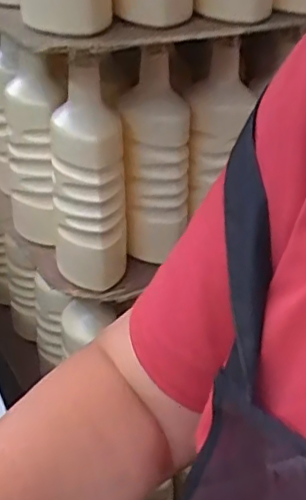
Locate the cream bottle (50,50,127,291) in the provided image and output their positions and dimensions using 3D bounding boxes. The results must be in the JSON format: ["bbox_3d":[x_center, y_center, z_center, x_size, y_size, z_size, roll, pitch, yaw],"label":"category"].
[{"bbox_3d":[-0.062,-0.056,0.618,0.073,0.238,0.067,-4,32,-10],"label":"cream bottle"}]

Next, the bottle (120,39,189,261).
[{"bbox_3d":[0.005,-0.094,0.642,0.063,0.208,0.072,2,34,4],"label":"bottle"}]

